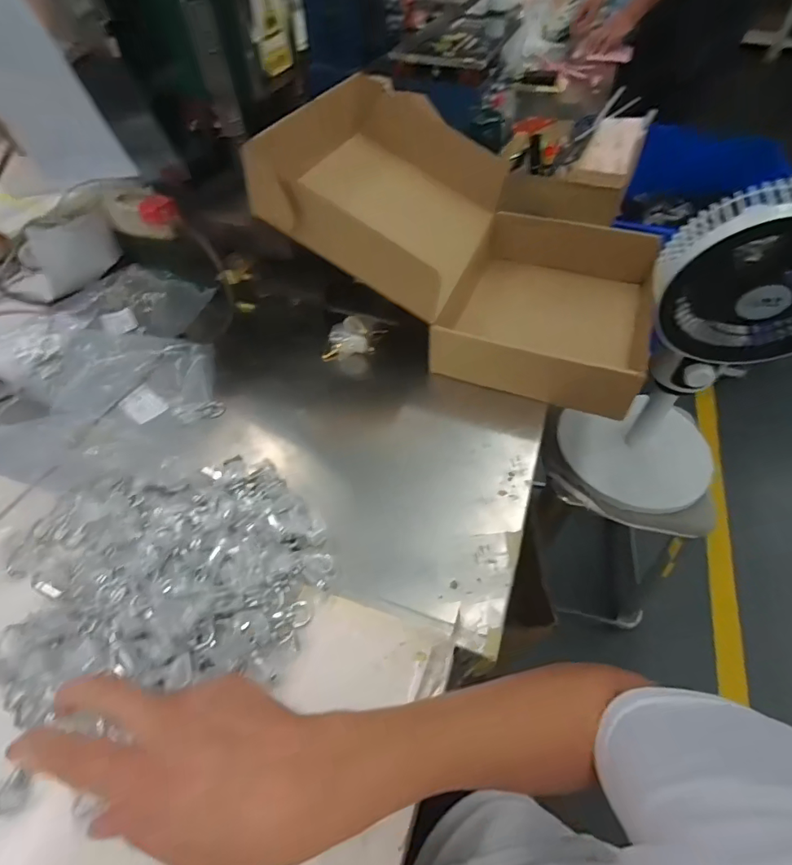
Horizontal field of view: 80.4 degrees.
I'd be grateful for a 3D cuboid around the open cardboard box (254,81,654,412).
[{"bbox_3d":[0.109,-0.268,0.671,0.516,0.235,0.350,20,56,14],"label":"open cardboard box"}]

